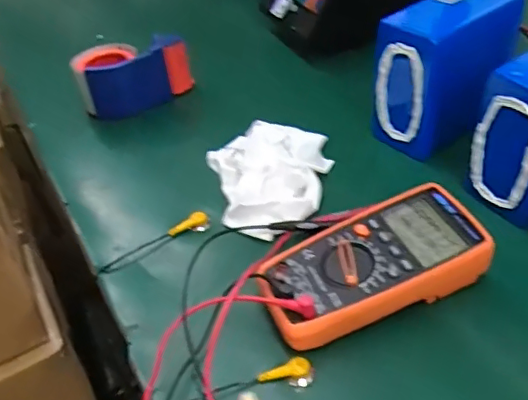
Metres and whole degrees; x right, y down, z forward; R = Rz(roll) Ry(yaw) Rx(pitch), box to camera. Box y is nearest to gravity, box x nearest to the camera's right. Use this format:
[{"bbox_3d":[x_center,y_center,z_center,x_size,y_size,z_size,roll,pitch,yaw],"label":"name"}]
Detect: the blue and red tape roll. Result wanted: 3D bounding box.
[{"bbox_3d":[-0.178,-0.174,0.764,0.146,0.078,0.086,-21,45,-14],"label":"blue and red tape roll"}]

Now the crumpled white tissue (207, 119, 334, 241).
[{"bbox_3d":[0.013,-0.028,0.603,0.126,0.030,0.150,-12,44,-5],"label":"crumpled white tissue"}]

